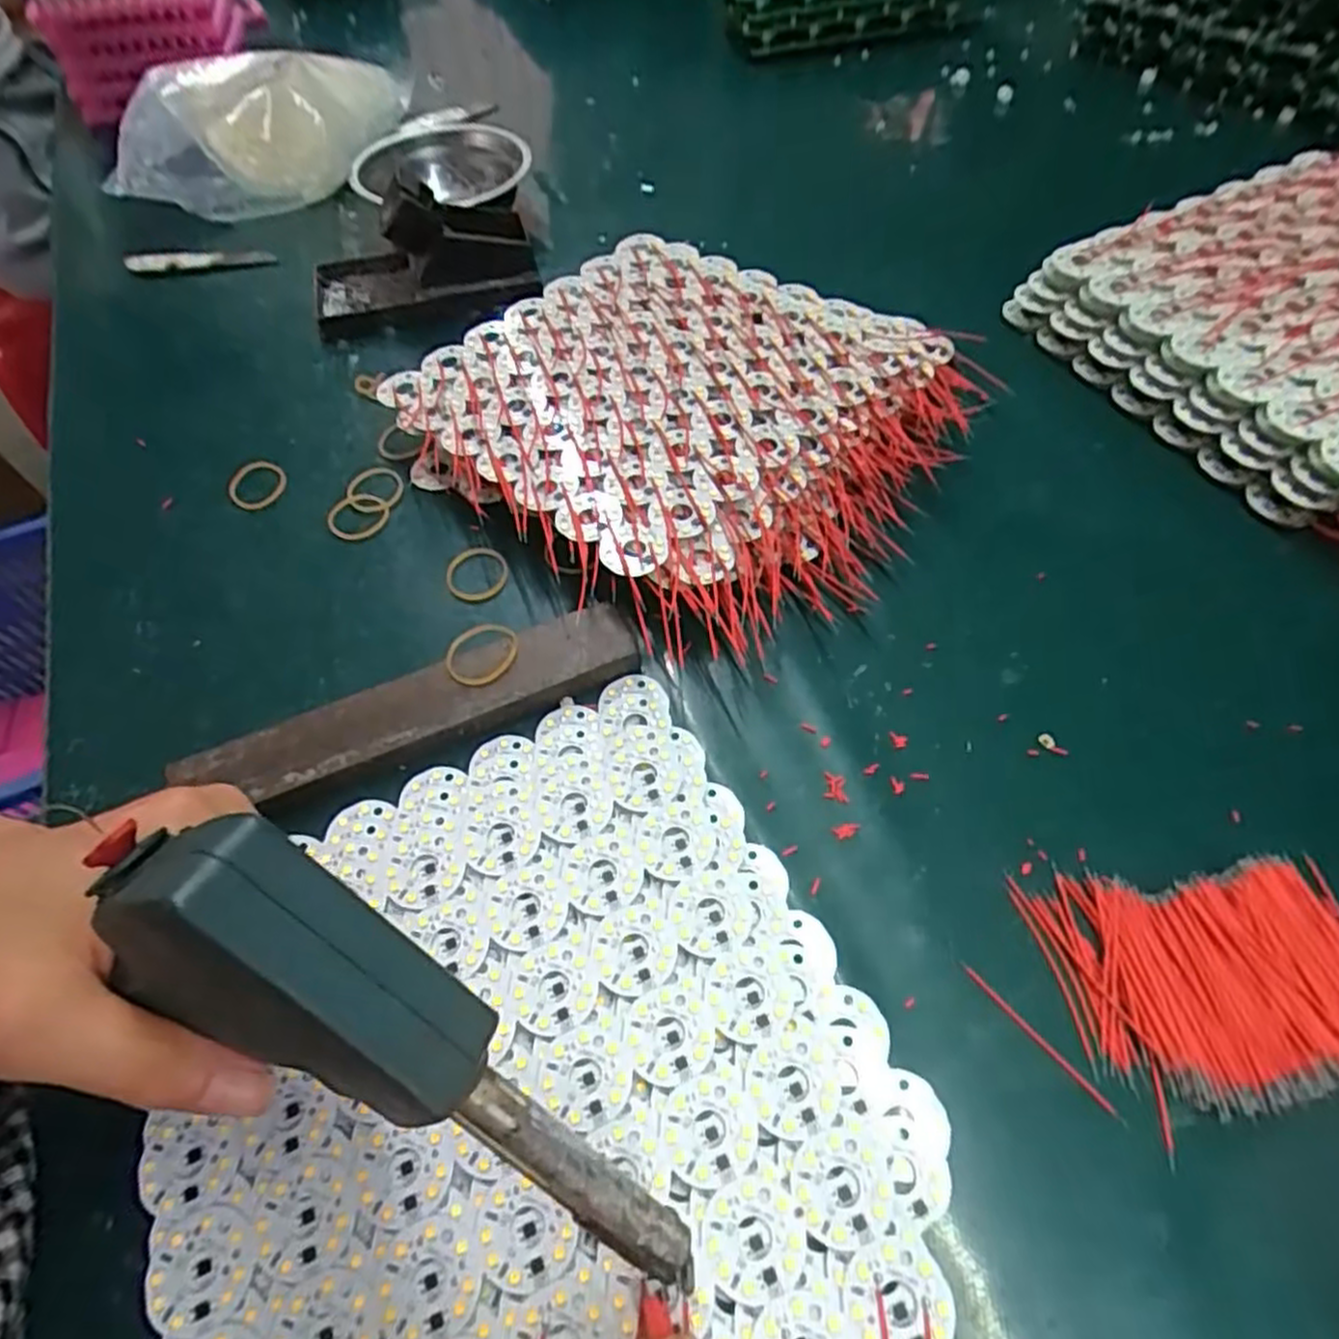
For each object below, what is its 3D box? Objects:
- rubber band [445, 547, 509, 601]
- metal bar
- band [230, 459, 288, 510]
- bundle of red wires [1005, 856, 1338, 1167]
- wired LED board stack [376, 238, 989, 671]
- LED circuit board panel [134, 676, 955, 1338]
[{"bbox_3d":[-0.097,-0.048,0.384,0.031,0.006,0.032,-1,55,2],"label":"rubber band"},{"bbox_3d":[-0.107,0.018,0.331,0.190,0.013,0.035,-22,57,-13],"label":"metal bar"},{"bbox_3d":[-0.230,-0.103,0.425,0.030,0.004,0.033,1,67,-2],"label":"band"},{"bbox_3d":[0.196,0.105,0.267,0.110,0.012,0.081,-11,55,-5],"label":"bundle of red wires"},{"bbox_3d":[0.019,-0.148,0.427,0.270,0.044,0.274,-40,62,-22],"label":"wired LED board stack"},{"bbox_3d":[-0.053,0.135,0.259,0.235,0.011,0.237,-25,58,-15],"label":"LED circuit board panel"}]

